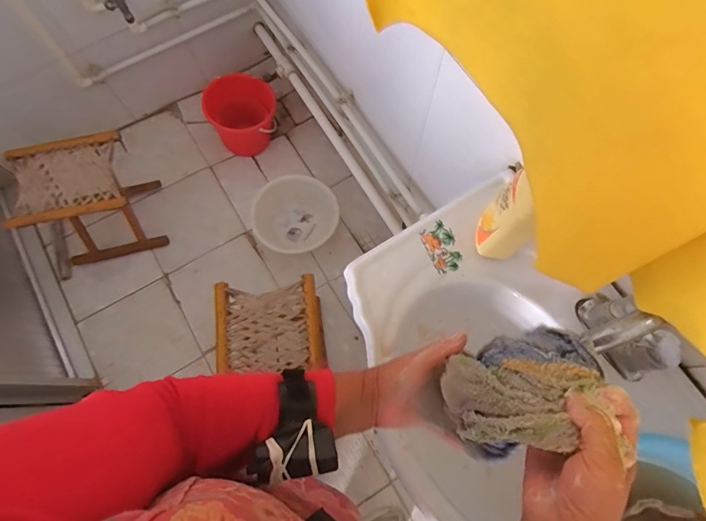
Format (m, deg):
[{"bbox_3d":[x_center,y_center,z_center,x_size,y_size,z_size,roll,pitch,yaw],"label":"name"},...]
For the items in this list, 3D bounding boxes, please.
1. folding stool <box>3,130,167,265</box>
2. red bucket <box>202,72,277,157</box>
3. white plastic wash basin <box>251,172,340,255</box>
[{"bbox_3d":[-0.793,-0.172,1.309,0.305,0.331,0.268,-12,73,-3],"label":"folding stool"},{"bbox_3d":[-0.395,-0.507,1.521,0.250,0.211,0.197,-5,73,-1],"label":"red bucket"},{"bbox_3d":[-0.192,-0.156,1.471,0.276,0.096,0.269,0,73,0],"label":"white plastic wash basin"}]

